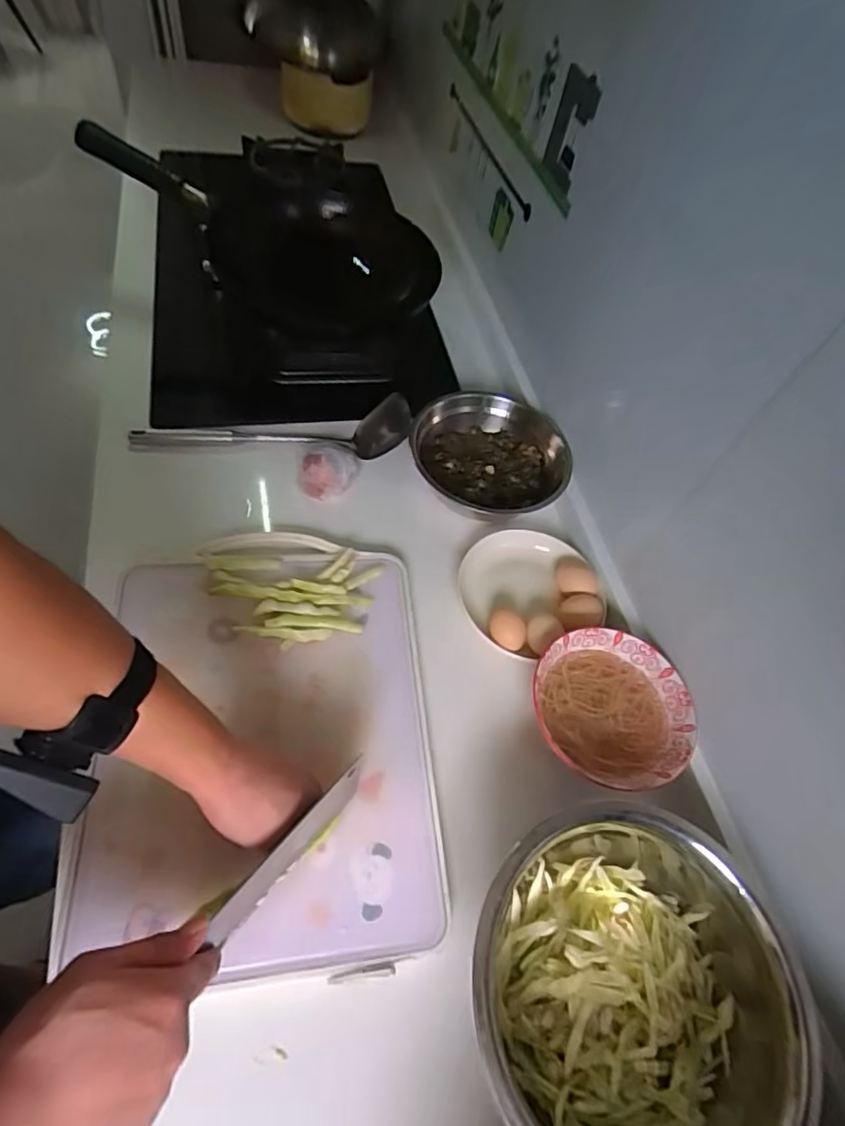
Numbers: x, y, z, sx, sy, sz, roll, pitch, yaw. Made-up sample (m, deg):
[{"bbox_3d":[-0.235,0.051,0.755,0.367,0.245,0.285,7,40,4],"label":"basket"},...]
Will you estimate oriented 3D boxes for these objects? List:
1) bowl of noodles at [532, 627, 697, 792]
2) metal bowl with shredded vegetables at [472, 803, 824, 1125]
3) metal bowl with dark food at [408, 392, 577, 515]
[{"bbox_3d":[0.193,0.156,0.600,0.159,0.065,0.156,5,57,-7],"label":"bowl of noodles"},{"bbox_3d":[0.159,0.337,0.460,0.239,0.109,0.224,5,57,-7],"label":"metal bowl with shredded vegetables"},{"bbox_3d":[0.088,-0.148,0.771,0.199,0.062,0.184,5,57,-7],"label":"metal bowl with dark food"}]

